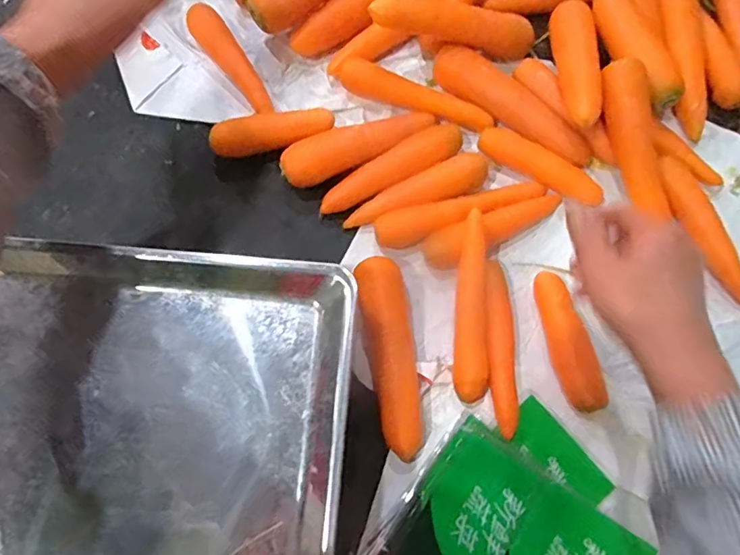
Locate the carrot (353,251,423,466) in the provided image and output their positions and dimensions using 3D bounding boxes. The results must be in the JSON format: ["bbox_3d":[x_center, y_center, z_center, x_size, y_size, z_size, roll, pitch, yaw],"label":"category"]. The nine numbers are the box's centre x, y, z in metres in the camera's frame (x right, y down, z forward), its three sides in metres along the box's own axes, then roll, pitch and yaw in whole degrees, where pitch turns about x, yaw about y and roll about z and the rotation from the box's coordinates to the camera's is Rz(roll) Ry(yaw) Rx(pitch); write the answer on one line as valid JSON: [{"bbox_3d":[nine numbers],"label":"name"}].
[{"bbox_3d":[0.020,0.068,0.451,0.040,0.035,0.166,-10,75,-3],"label":"carrot"}]

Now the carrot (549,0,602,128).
[{"bbox_3d":[0.193,-0.205,0.492,0.030,0.030,0.163,5,59,1],"label":"carrot"}]

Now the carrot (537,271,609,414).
[{"bbox_3d":[0.171,0.056,0.460,0.032,0.027,0.121,-14,75,-4],"label":"carrot"}]

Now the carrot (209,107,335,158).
[{"bbox_3d":[-0.095,-0.141,0.510,0.118,0.028,0.028,-10,75,-3],"label":"carrot"}]

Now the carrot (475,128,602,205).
[{"bbox_3d":[0.163,-0.108,0.502,0.123,0.022,0.026,32,77,8],"label":"carrot"}]

